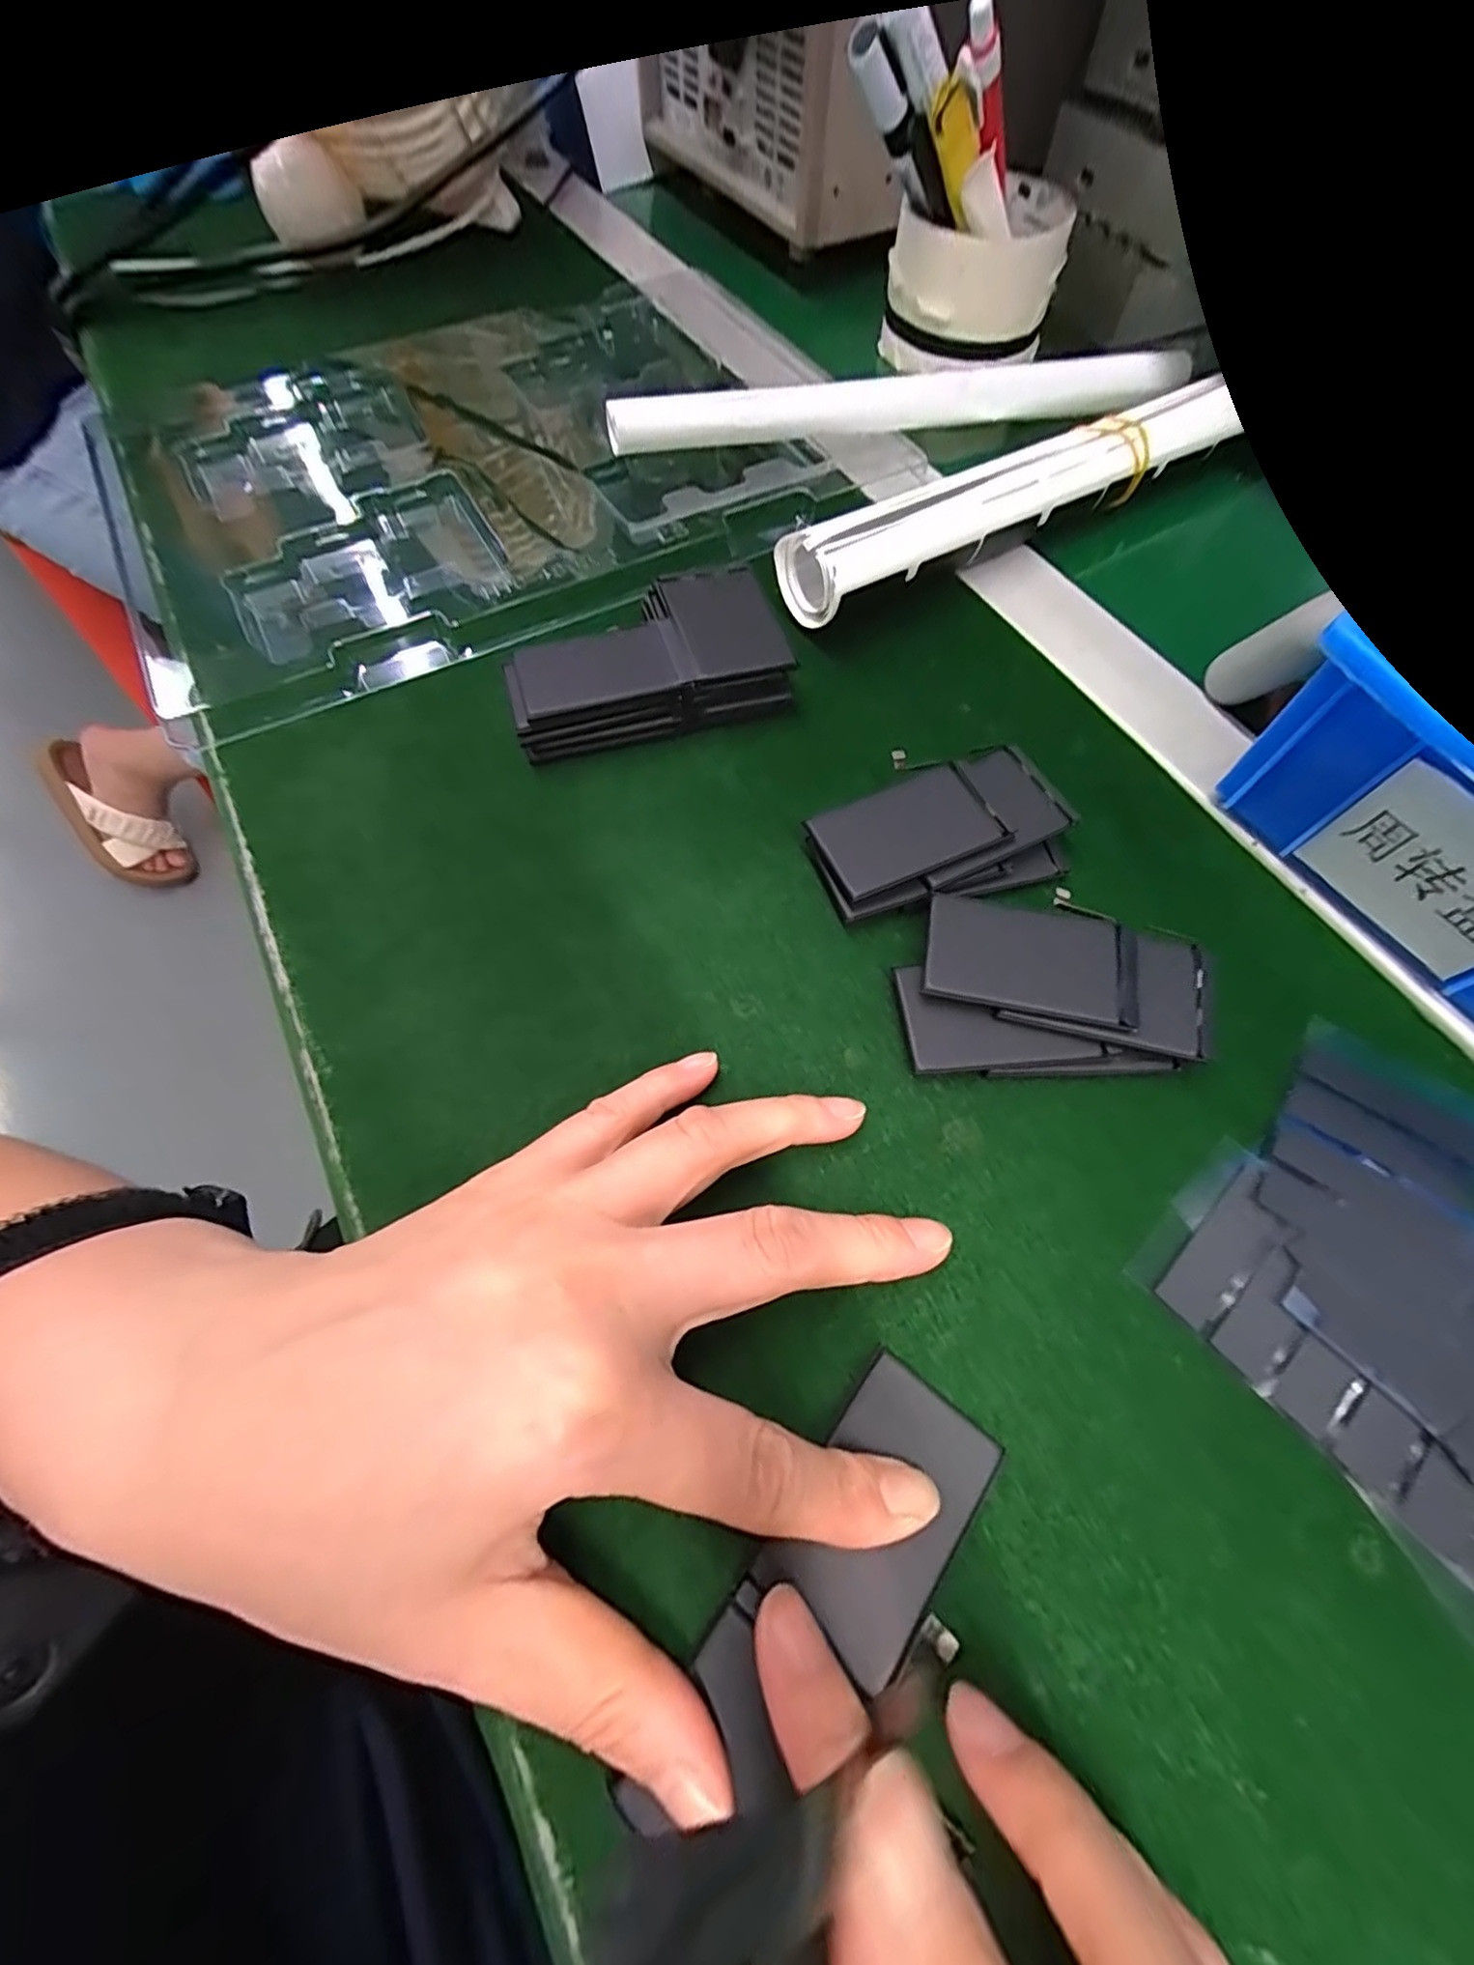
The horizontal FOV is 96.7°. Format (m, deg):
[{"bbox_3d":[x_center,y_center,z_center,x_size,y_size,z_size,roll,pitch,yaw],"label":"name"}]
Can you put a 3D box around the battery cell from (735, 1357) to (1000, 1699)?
[{"bbox_3d":[0.031,0.116,0.142,0.033,0.005,0.055,36,71,16],"label":"battery cell"}]

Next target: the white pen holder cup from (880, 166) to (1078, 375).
[{"bbox_3d":[0.123,-0.364,0.340,0.084,0.051,0.084,16,67,9],"label":"white pen holder cup"}]

